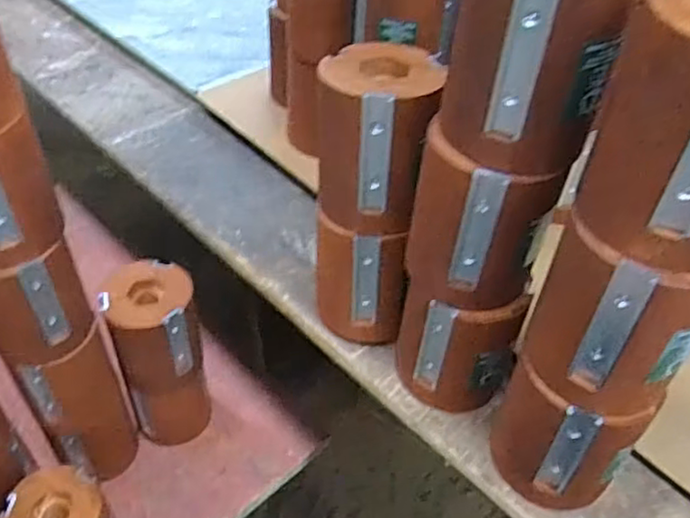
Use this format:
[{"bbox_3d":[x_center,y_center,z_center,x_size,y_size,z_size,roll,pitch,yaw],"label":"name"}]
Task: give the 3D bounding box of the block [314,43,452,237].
[{"bbox_3d":[0.021,-0.080,0.426,0.070,0.093,0.082,8,46,5],"label":"block"}]

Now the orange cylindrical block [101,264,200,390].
[{"bbox_3d":[-0.172,0.067,0.606,0.076,0.108,0.069,-13,48,-15],"label":"orange cylindrical block"}]

